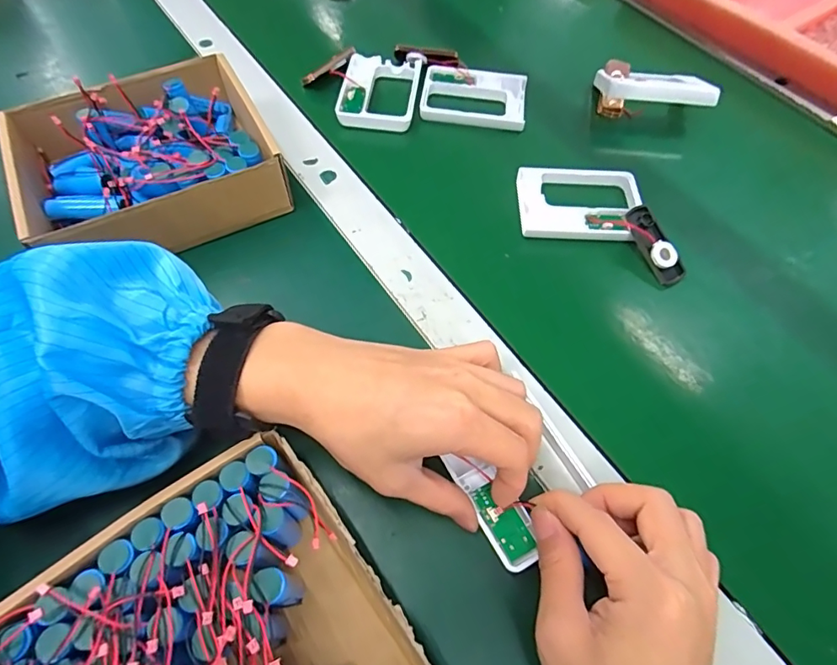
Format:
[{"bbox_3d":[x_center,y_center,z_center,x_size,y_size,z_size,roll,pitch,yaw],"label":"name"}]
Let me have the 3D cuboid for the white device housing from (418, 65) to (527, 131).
[{"bbox_3d":[0.051,-0.217,0.463,0.094,0.017,0.072,8,60,1],"label":"white device housing"}]

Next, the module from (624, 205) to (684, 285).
[{"bbox_3d":[0.178,-0.066,0.372,0.020,0.010,0.063,-22,80,-15],"label":"module"}]

